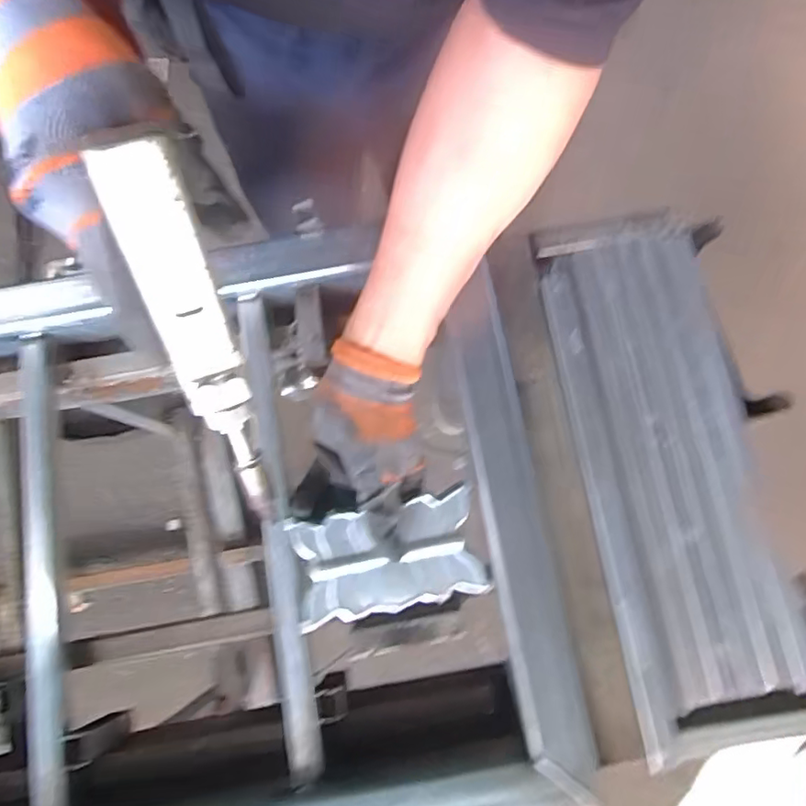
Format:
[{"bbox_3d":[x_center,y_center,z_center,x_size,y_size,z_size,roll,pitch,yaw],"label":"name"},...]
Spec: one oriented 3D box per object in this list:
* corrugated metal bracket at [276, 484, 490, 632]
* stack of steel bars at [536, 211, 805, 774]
[{"bbox_3d":[-0.015,0.115,0.431,0.137,0.018,0.075,-12,78,-2],"label":"corrugated metal bracket"},{"bbox_3d":[0.210,0.047,0.461,0.156,0.030,0.410,-8,78,-1],"label":"stack of steel bars"}]

